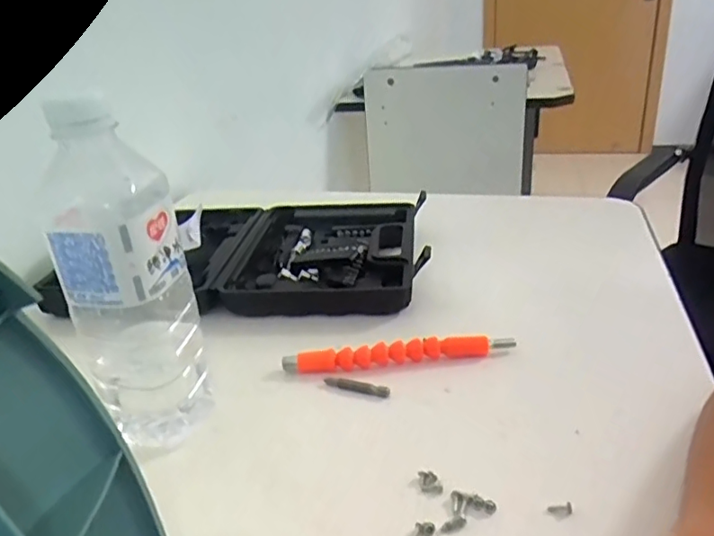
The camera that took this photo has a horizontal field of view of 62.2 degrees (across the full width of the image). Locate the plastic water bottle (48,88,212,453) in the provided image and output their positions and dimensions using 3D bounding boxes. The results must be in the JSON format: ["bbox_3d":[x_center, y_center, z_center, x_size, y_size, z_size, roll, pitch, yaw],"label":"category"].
[{"bbox_3d":[-0.133,0.005,0.349,0.072,0.213,0.069,-19,29,-25],"label":"plastic water bottle"}]

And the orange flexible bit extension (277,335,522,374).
[{"bbox_3d":[0.031,0.063,0.437,0.168,0.016,0.017,-3,25,0],"label":"orange flexible bit extension"}]

